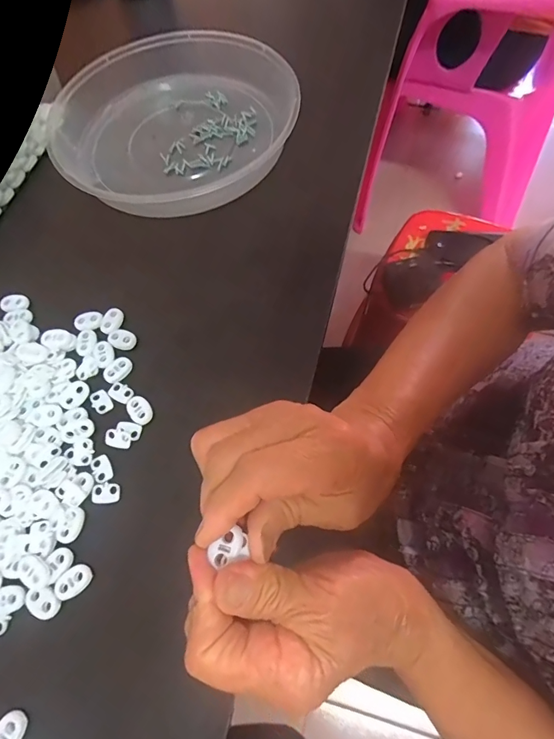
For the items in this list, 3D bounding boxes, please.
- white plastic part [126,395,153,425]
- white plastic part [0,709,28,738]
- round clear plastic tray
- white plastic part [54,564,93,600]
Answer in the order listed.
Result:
[{"bbox_3d":[-0.100,0.029,0.299,0.014,0.004,0.022,-35,68,-13],"label":"white plastic part"},{"bbox_3d":[-0.147,0.199,0.224,0.015,0.006,0.022,28,69,15],"label":"white plastic part"},{"bbox_3d":[-0.102,-0.251,0.411,0.228,0.046,0.236,-1,65,2],"label":"round clear plastic tray"},{"bbox_3d":[-0.125,0.131,0.254,0.022,0.004,0.016,-39,69,-14],"label":"white plastic part"}]

